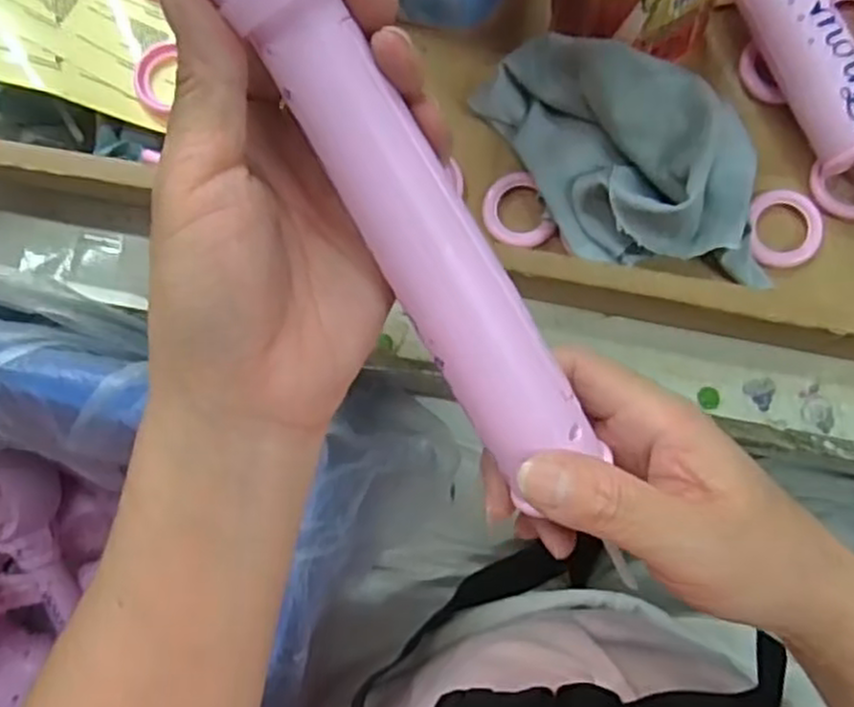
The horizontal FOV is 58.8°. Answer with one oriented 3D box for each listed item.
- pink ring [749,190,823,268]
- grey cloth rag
[{"bbox_3d":[0.170,-0.059,0.360,0.033,0.005,0.036,-1,84,5],"label":"pink ring"},{"bbox_3d":[0.089,-0.093,0.351,0.141,0.046,0.090,12,85,6],"label":"grey cloth rag"}]

